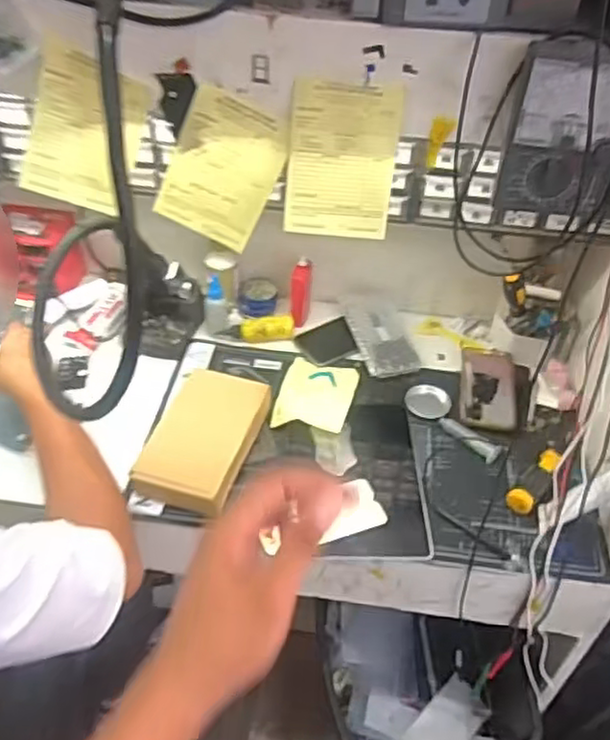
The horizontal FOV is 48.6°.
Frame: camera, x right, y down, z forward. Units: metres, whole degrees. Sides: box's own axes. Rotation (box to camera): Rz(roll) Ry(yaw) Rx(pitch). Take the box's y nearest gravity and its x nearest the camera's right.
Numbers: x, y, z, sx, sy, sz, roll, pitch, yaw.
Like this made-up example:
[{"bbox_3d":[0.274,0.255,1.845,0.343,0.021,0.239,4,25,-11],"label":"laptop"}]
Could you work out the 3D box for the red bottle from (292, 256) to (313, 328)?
[{"bbox_3d":[-0.006,-0.126,1.099,0.031,0.107,0.059,4,43,1],"label":"red bottle"}]

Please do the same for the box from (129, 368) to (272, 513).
[{"bbox_3d":[-0.137,0.090,0.886,0.130,0.045,0.199,14,44,11],"label":"box"}]

